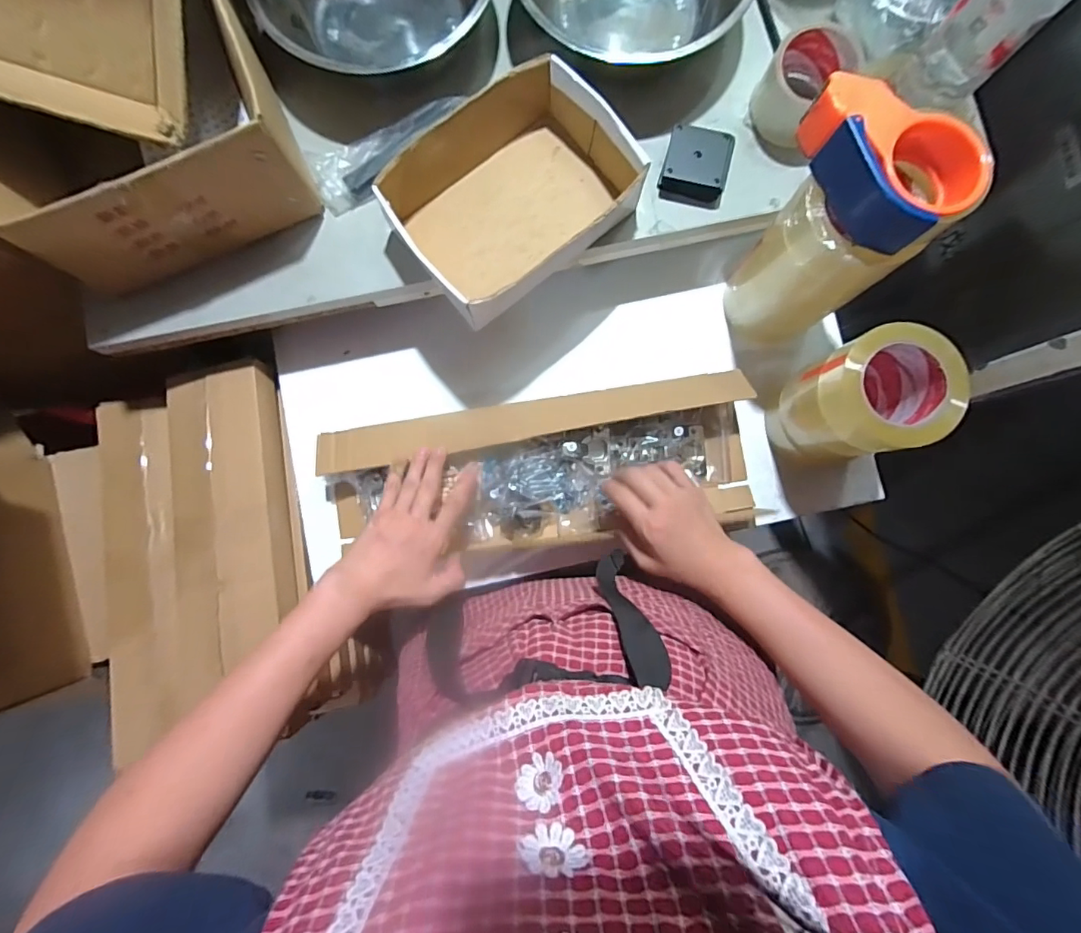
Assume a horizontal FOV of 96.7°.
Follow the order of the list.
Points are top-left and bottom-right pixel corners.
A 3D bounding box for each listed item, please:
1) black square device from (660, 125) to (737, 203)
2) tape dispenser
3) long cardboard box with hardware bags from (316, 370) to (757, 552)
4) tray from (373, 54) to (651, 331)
[{"bbox_3d":[0.165,-0.321,0.511,0.068,0.025,0.061,12,85,1],"label":"black square device"},{"bbox_3d":[0.280,-0.247,0.388,0.084,0.058,0.137,-28,86,-3],"label":"tape dispenser"},{"bbox_3d":[-0.003,0.010,0.561,0.498,0.062,0.173,-6,85,-1],"label":"long cardboard box with hardware bags"},{"bbox_3d":[-0.029,-0.276,0.491,0.234,0.068,0.171,-40,86,-4],"label":"tray"}]

